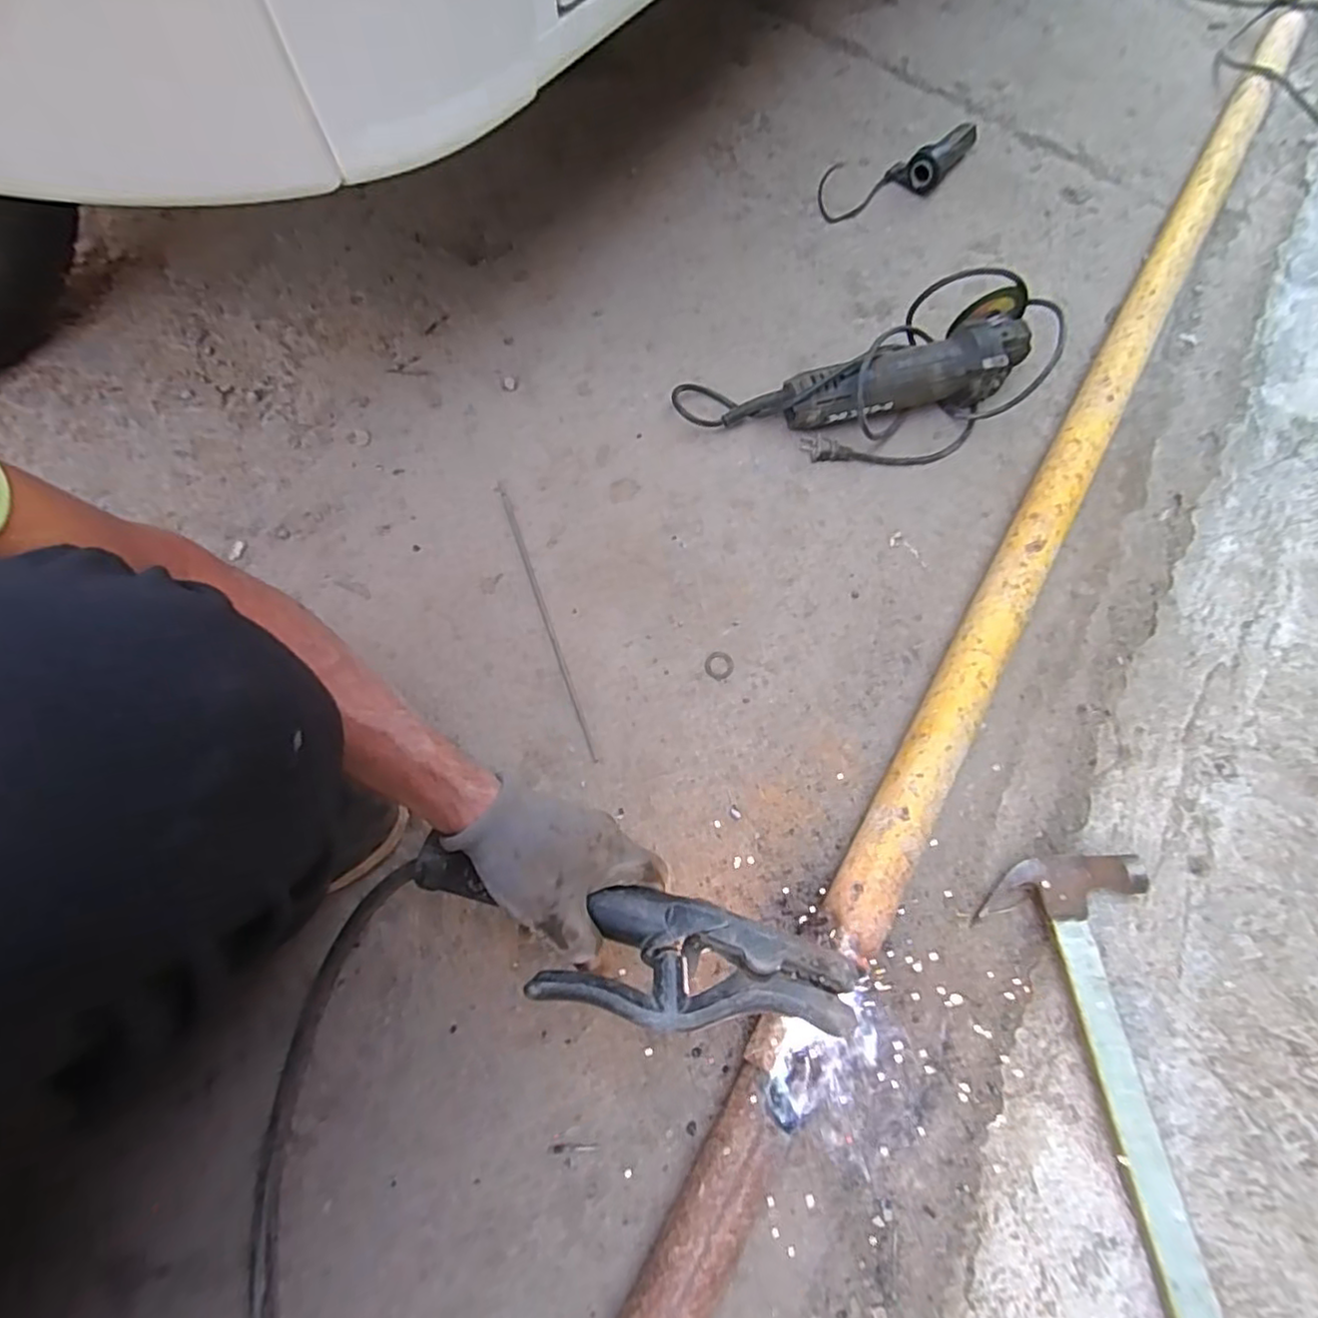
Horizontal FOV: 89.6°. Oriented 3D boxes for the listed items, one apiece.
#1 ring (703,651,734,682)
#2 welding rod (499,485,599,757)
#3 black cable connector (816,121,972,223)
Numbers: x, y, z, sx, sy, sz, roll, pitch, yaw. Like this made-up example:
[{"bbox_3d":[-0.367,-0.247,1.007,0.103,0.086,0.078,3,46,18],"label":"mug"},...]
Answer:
[{"bbox_3d":[0.055,0.006,0.605,0.026,0.004,0.028,1,68,-3],"label":"ring"},{"bbox_3d":[-0.106,-0.045,0.614,0.007,0.004,0.293,-18,71,-11],"label":"welding rod"},{"bbox_3d":[0.326,-0.647,0.874,0.278,0.038,0.084,-23,70,-13],"label":"black cable connector"}]

